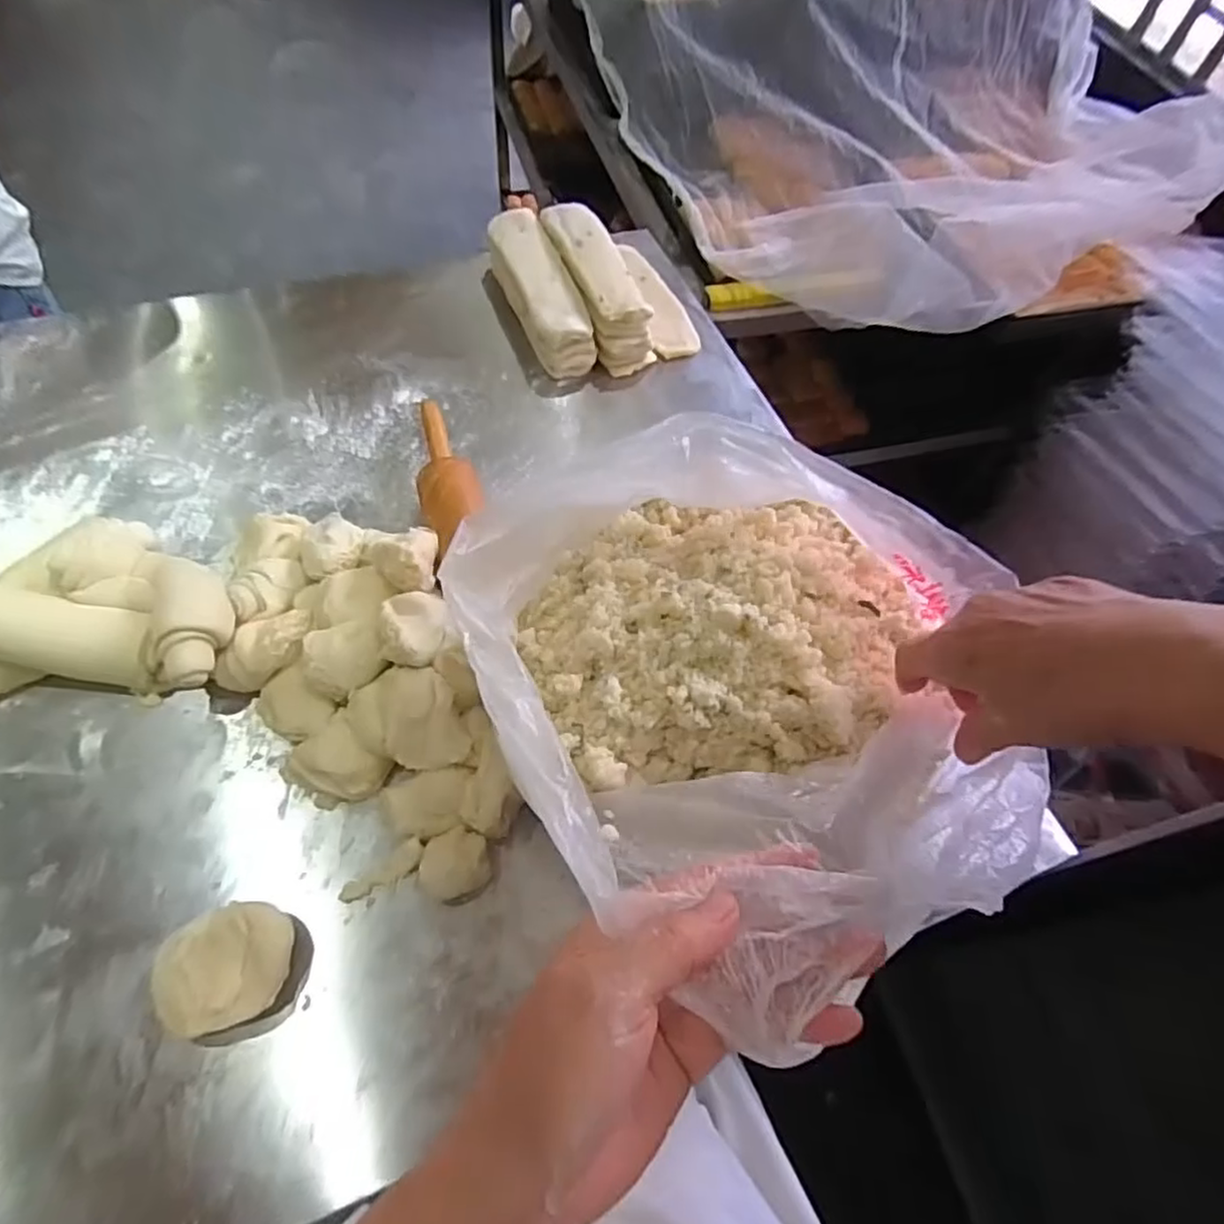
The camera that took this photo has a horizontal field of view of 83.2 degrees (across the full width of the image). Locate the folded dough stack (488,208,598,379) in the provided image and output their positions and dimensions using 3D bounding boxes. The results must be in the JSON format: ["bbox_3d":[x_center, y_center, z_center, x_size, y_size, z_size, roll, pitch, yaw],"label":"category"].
[{"bbox_3d":[-0.077,-0.333,0.727,0.057,0.070,0.200,-18,63,-15],"label":"folded dough stack"}]

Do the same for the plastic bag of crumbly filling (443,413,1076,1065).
[{"bbox_3d":[0.078,0.024,0.382,0.280,0.104,0.297,-23,62,-16],"label":"plastic bag of crumbly filling"}]

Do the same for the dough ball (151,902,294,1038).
[{"bbox_3d":[-0.227,0.209,0.405,0.077,0.028,0.062,-9,59,-8],"label":"dough ball"}]

